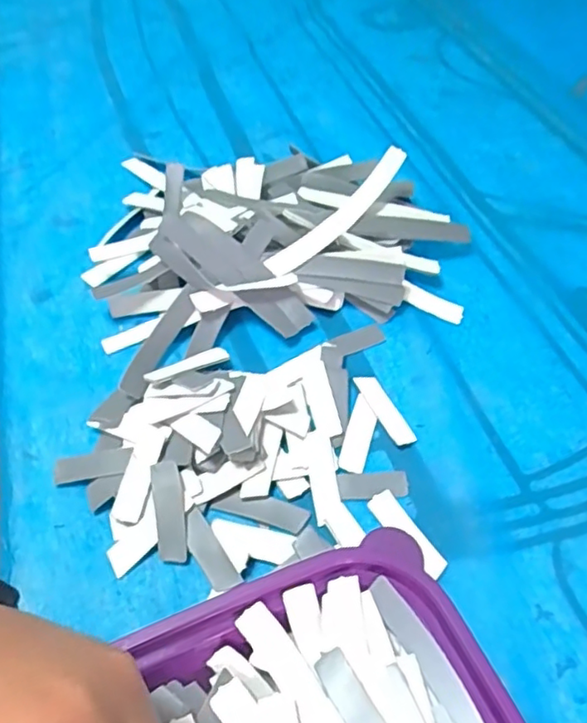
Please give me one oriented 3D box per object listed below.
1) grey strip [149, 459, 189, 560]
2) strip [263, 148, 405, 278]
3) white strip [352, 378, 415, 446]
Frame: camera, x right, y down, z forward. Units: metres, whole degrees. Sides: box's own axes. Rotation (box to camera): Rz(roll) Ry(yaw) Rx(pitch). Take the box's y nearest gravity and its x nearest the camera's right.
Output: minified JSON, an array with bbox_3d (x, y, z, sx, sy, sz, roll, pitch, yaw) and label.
[{"bbox_3d":[-0.060,0.072,0.289,0.014,0.004,0.047,-9,68,-8],"label":"grey strip"},{"bbox_3d":[0.034,-0.097,0.389,0.020,0.028,0.127,37,59,26],"label":"strip"},{"bbox_3d":[0.051,0.026,0.334,0.014,0.004,0.047,-19,54,-16],"label":"white strip"}]

